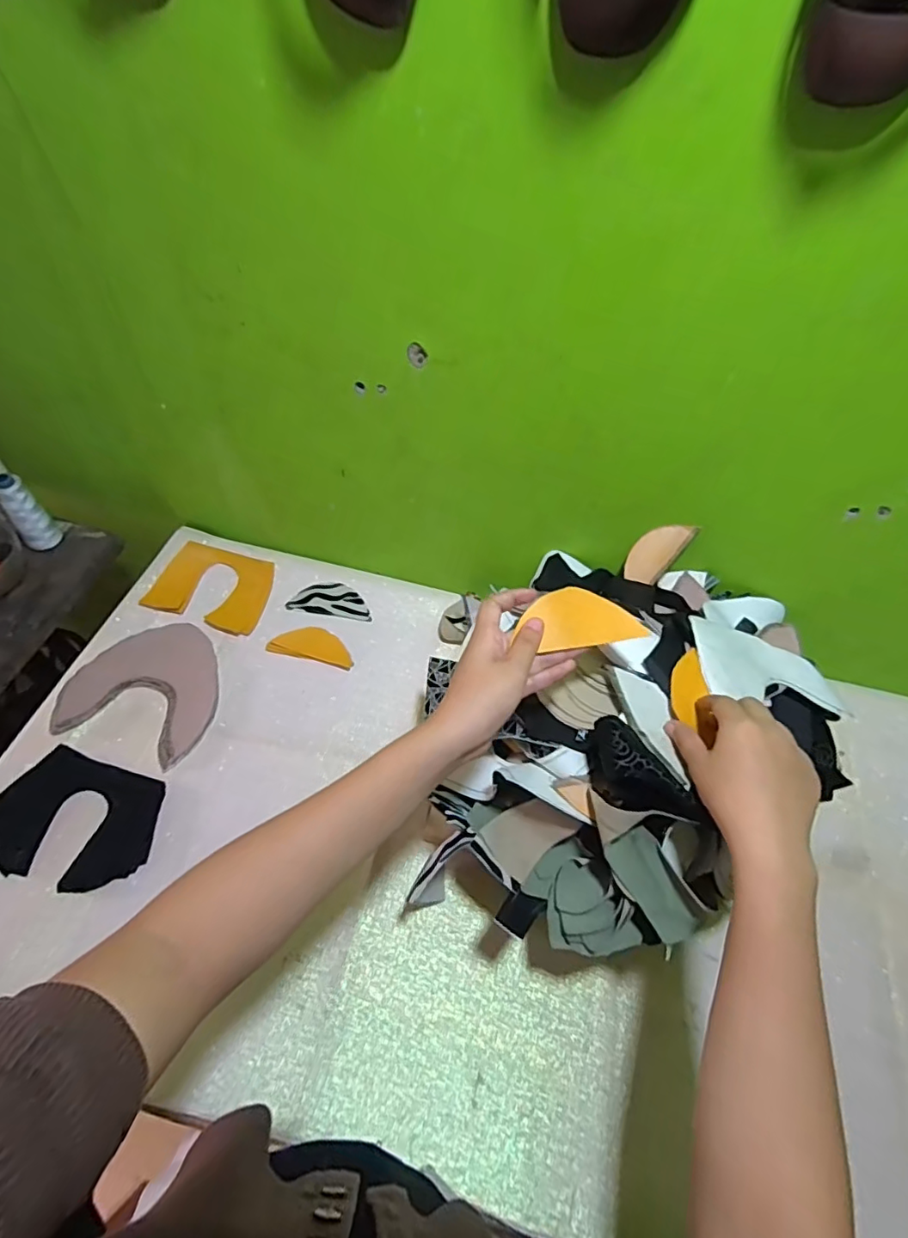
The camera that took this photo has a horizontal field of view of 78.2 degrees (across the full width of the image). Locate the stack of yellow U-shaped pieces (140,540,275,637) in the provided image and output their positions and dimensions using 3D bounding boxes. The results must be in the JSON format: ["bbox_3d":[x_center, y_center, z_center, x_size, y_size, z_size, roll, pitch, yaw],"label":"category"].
[{"bbox_3d":[-0.327,-0.044,0.772,0.146,0.015,0.120,18,57,3],"label":"stack of yellow U-shaped pieces"}]

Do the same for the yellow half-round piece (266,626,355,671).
[{"bbox_3d":[-0.182,0.034,0.734,0.111,0.005,0.052,13,53,4],"label":"yellow half-round piece"}]

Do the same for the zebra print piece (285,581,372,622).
[{"bbox_3d":[-0.170,-0.029,0.785,0.112,0.006,0.056,9,53,2],"label":"zebra print piece"}]

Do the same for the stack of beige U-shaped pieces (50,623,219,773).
[{"bbox_3d":[-0.365,0.079,0.680,0.167,0.008,0.169,18,53,2],"label":"stack of beige U-shaped pieces"}]

